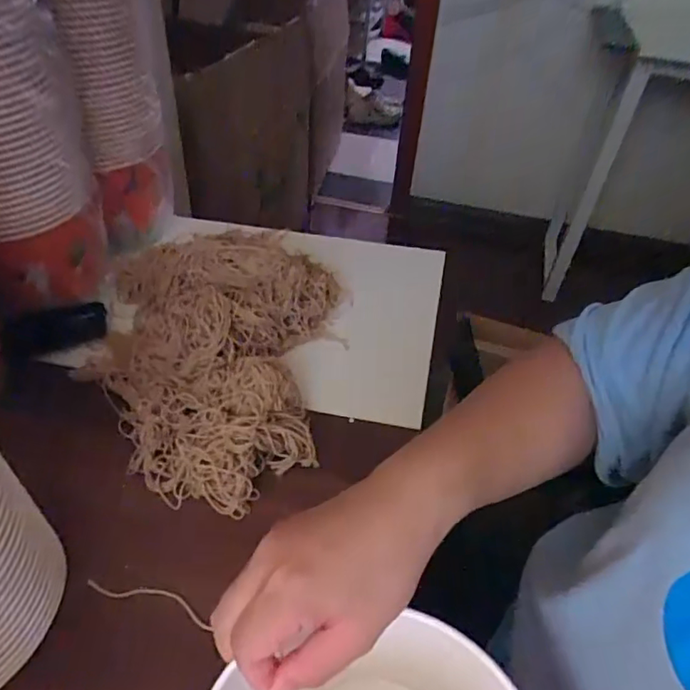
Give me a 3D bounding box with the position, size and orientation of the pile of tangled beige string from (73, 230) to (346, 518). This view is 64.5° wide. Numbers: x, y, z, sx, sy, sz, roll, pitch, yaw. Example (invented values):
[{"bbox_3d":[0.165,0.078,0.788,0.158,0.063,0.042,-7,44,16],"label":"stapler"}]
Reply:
[{"bbox_3d":[-0.141,-0.006,0.584,0.273,0.087,0.355,1,44,-5],"label":"pile of tangled beige string"}]

